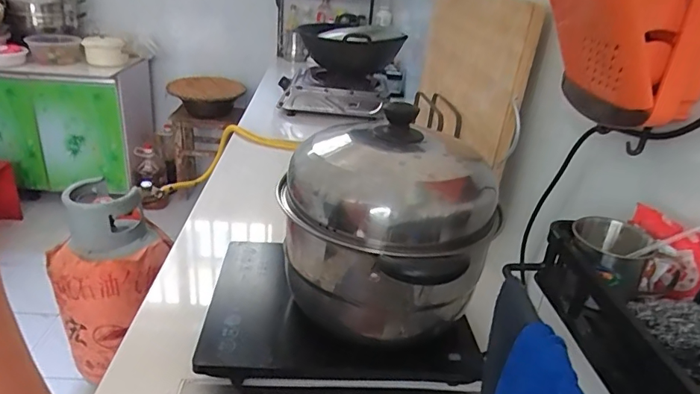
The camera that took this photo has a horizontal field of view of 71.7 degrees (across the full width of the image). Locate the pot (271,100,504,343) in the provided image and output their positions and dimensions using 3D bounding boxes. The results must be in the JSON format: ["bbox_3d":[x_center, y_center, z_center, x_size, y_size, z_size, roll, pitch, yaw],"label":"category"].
[{"bbox_3d":[0.060,0.042,0.602,0.237,0.250,0.230,4,26,-2],"label":"pot"}]

